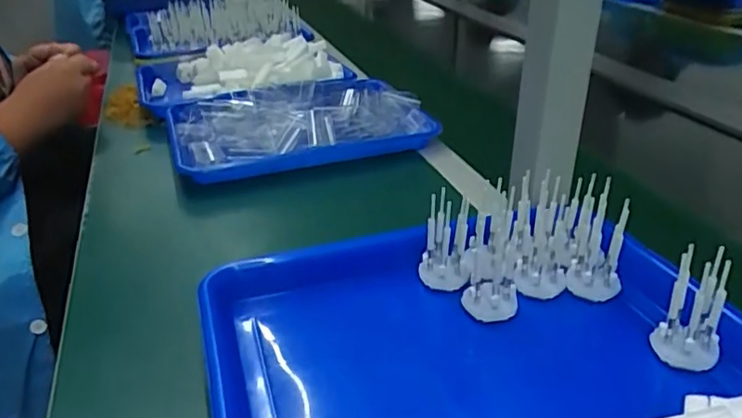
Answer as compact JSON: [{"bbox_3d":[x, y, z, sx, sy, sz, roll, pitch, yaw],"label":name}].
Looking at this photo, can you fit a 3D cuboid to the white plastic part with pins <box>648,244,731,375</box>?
[{"bbox_3d":[0.200,0.061,0.364,0.035,0.070,0.028,10,31,17],"label":"white plastic part with pins"}]

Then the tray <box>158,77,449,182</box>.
[{"bbox_3d":[-0.099,-0.116,0.789,0.315,0.046,0.204,-11,31,-18],"label":"tray"}]

